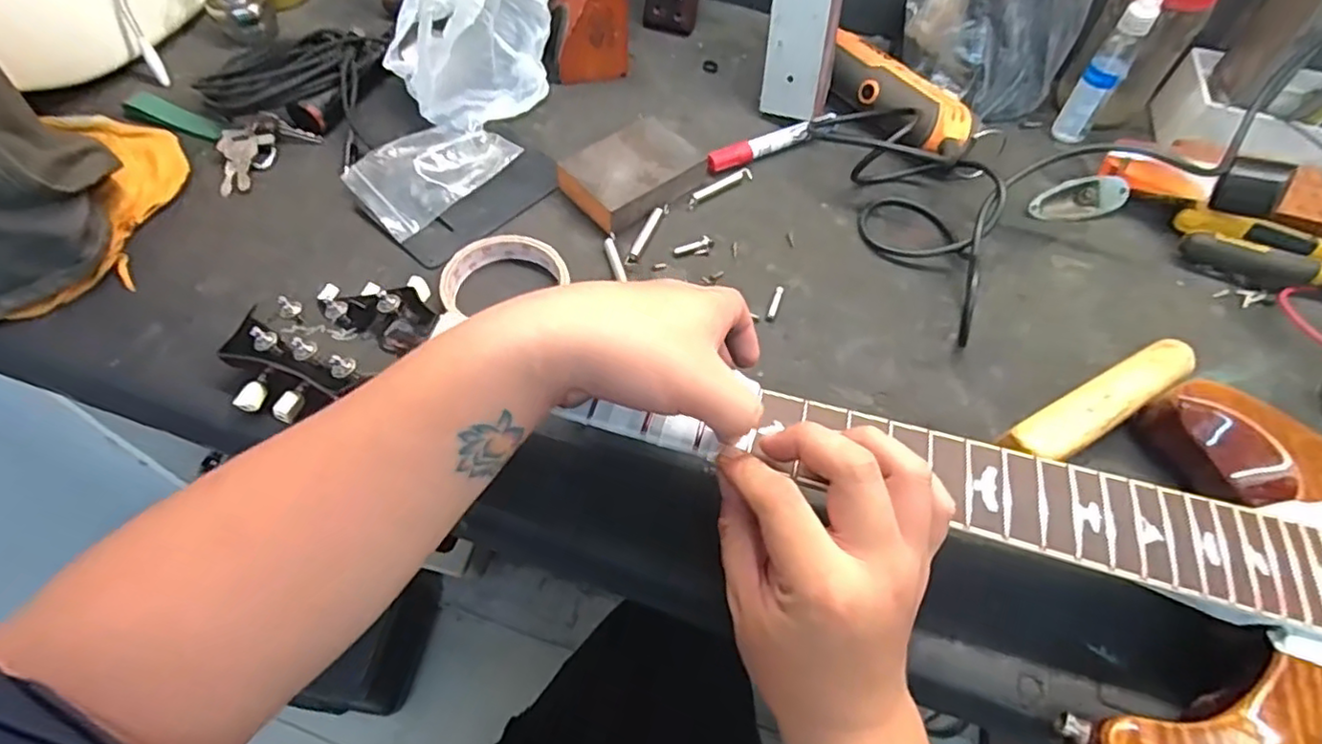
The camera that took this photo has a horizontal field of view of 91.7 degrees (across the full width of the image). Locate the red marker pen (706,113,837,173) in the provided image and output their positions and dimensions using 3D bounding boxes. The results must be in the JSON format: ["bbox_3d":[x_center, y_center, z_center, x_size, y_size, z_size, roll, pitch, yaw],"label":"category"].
[{"bbox_3d":[0.098,-0.199,0.551,0.136,0.014,0.015,-27,63,-19],"label":"red marker pen"}]

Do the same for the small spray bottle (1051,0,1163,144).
[{"bbox_3d":[0.376,-0.257,0.537,0.029,0.132,0.026,34,62,18],"label":"small spray bottle"}]

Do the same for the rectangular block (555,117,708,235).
[{"bbox_3d":[-0.023,-0.161,0.515,0.106,0.021,0.073,-35,65,-22],"label":"rectangular block"}]

